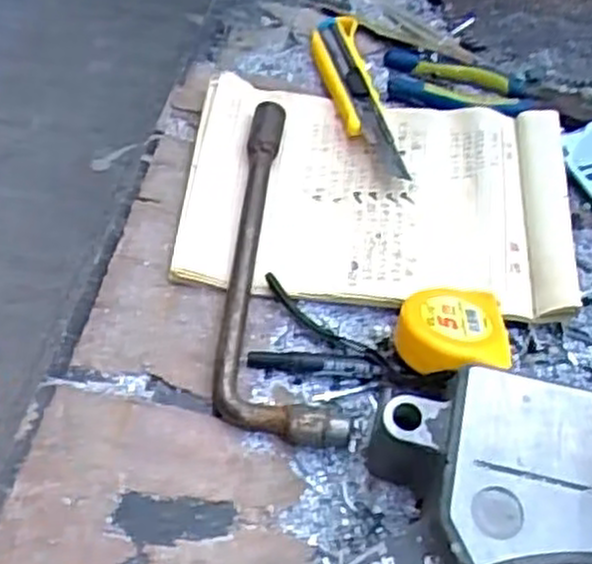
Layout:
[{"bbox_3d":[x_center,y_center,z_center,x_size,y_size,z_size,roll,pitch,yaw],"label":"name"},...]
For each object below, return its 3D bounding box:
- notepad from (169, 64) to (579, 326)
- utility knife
[{"bbox_3d":[0.060,-0.069,0.574,0.269,0.020,0.186,6,59,2],"label":"notepad"},{"bbox_3d":[0.045,-0.147,0.625,0.038,0.015,0.181,-9,59,-7],"label":"utility knife"}]

